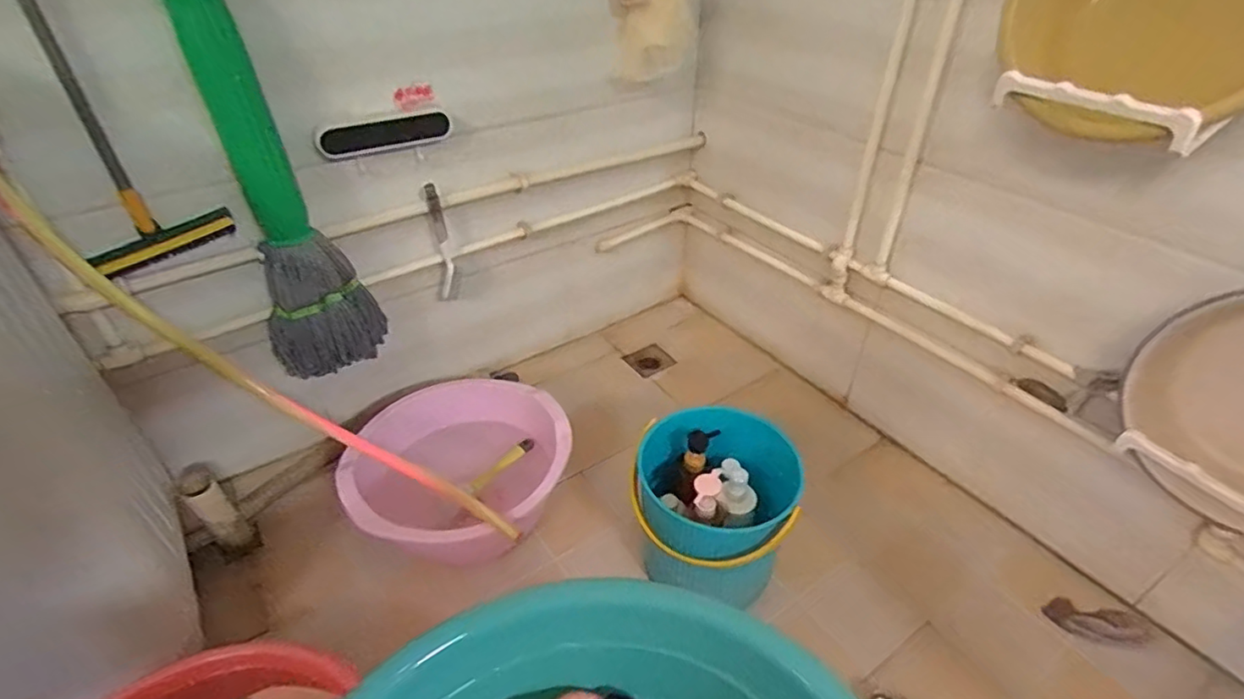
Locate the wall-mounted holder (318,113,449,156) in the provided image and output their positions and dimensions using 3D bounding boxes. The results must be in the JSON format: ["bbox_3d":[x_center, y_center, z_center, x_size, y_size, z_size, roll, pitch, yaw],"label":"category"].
[{"bbox_3d":[-0.403,-0.374,1.038,0.224,0.049,0.012,-25,66,-31],"label":"wall-mounted holder"}]

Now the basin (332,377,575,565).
[{"bbox_3d":[-0.288,0.235,1.120,0.364,0.215,0.361,-1,39,1],"label":"basin"}]

